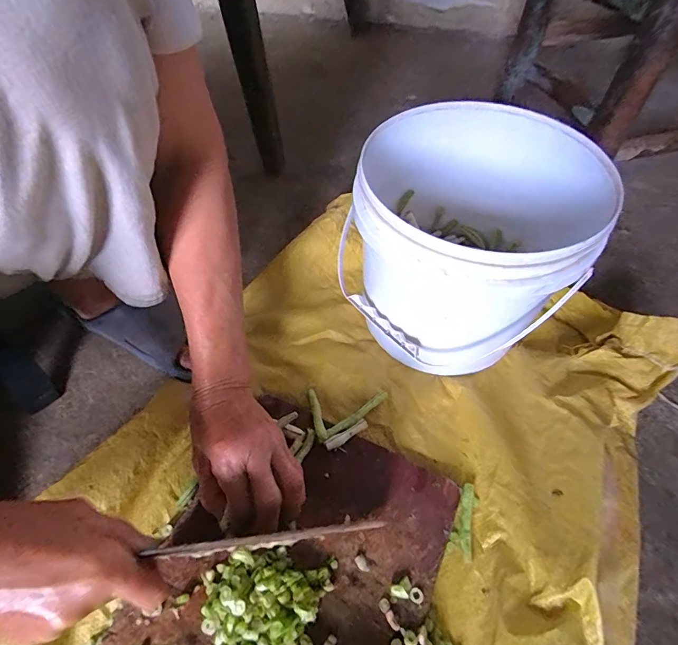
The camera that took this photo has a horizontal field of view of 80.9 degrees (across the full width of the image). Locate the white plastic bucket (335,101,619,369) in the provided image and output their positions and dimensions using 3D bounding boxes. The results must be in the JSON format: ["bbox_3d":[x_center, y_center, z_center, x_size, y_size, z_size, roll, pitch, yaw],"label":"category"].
[{"bbox_3d":[0.124,-0.070,0.406,0.207,0.196,0.205,-1,55,1],"label":"white plastic bucket"}]

